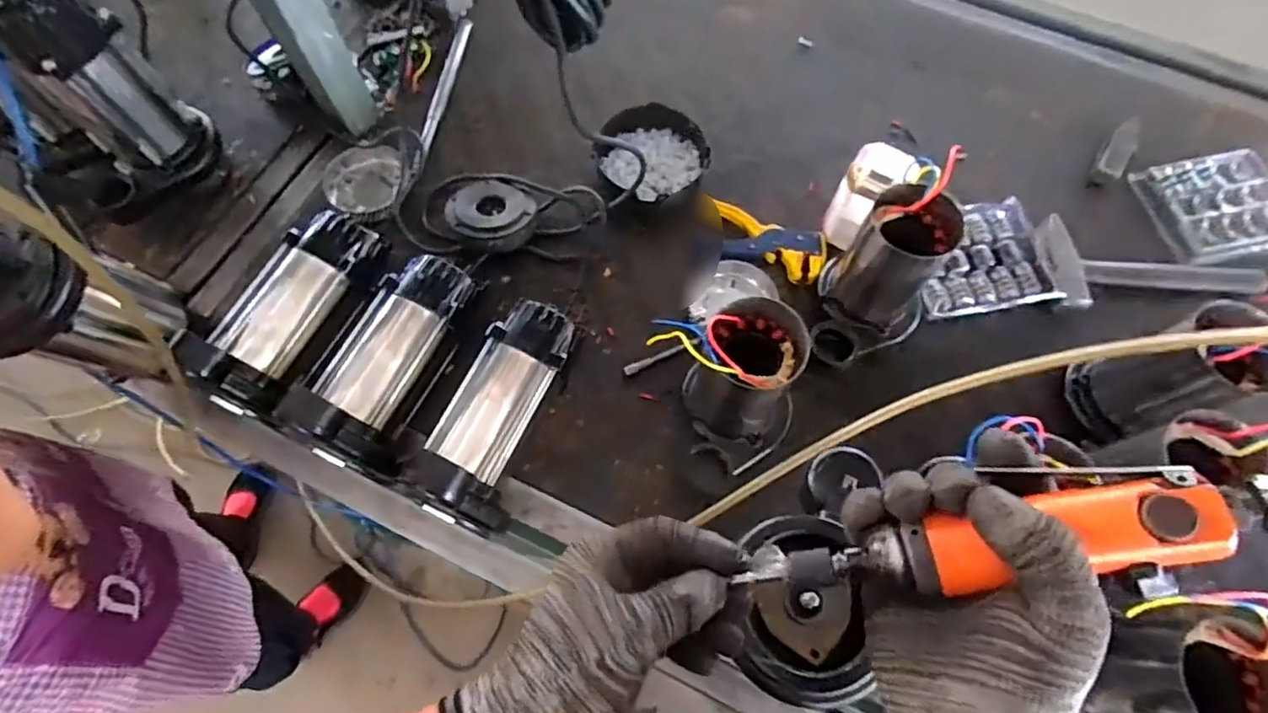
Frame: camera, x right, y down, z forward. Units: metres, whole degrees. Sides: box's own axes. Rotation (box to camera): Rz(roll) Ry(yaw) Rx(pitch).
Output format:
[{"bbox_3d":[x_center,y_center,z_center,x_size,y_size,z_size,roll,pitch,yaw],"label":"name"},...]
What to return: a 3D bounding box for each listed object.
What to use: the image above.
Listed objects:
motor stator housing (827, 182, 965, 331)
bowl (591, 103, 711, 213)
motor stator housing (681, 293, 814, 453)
[{"bbox_3d":[0.281,-0.105,0.682,0.090,0.155,0.085,0,67,-1],"label":"motor stator housing"},{"bbox_3d":[0.024,-0.257,0.818,0.136,0.060,0.134,0,67,-1],"label":"bowl"},{"bbox_3d":[0.115,0.025,0.638,0.104,0.169,0.110,-38,73,-15],"label":"motor stator housing"}]

